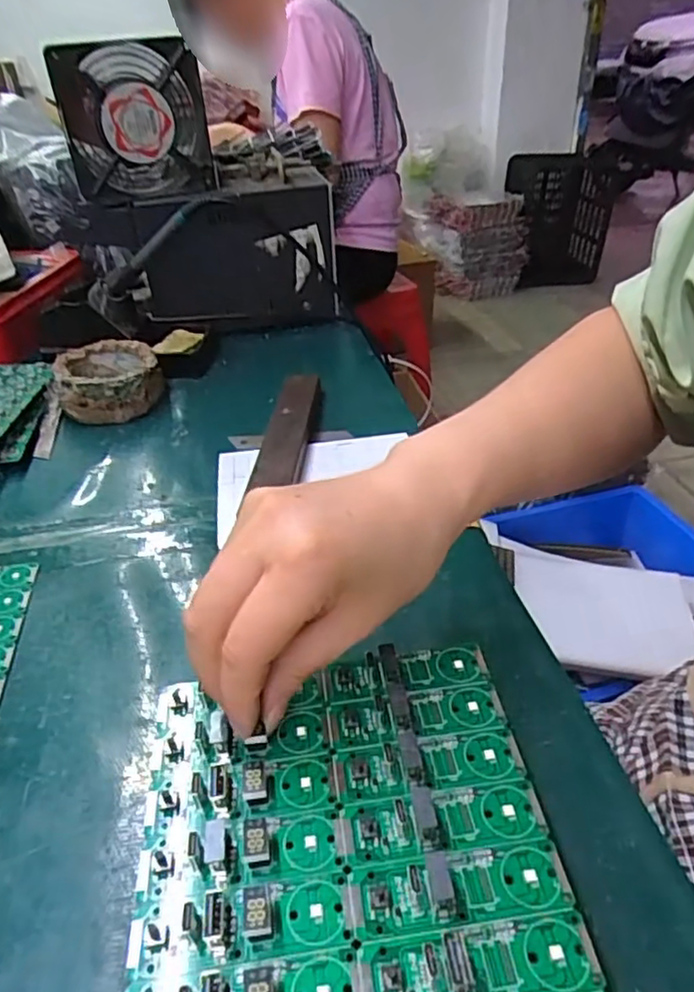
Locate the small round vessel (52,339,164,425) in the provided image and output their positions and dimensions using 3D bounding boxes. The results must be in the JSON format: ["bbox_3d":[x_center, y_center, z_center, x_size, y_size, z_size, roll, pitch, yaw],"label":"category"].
[{"bbox_3d":[-0.204,-0.099,0.566,0.082,0.044,0.082,-1,36,1],"label":"small round vessel"}]

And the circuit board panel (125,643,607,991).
[{"bbox_3d":[-0.001,0.116,0.221,0.135,0.009,0.146,-6,36,-6],"label":"circuit board panel"}]

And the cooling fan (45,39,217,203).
[{"bbox_3d":[-0.183,-0.324,0.568,0.119,0.116,0.039,-14,38,-17],"label":"cooling fan"}]

